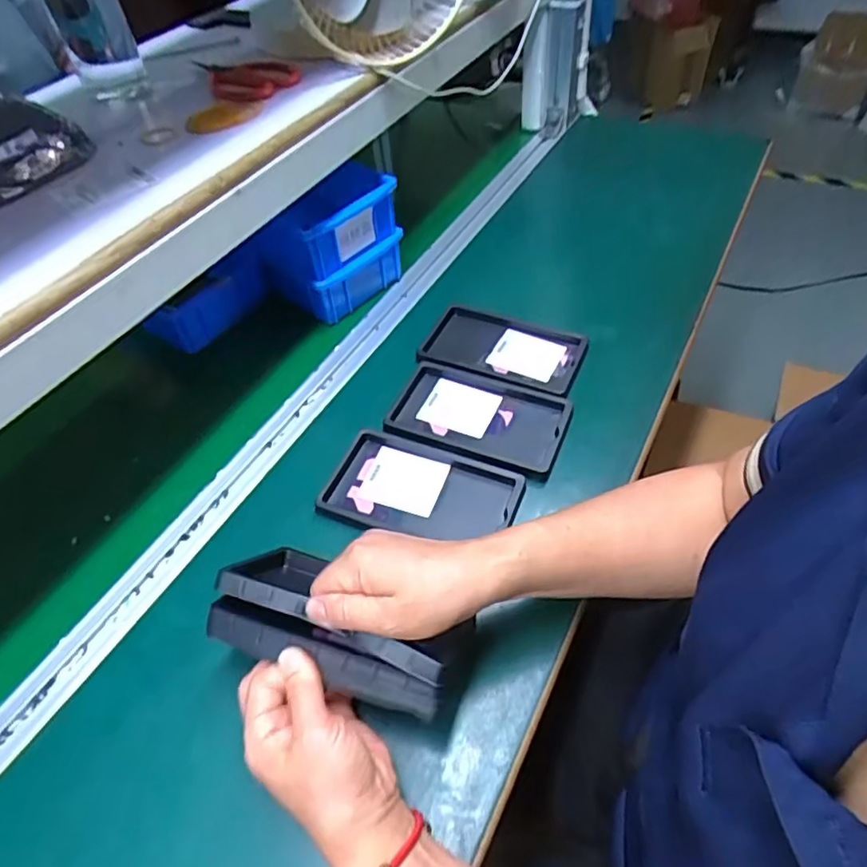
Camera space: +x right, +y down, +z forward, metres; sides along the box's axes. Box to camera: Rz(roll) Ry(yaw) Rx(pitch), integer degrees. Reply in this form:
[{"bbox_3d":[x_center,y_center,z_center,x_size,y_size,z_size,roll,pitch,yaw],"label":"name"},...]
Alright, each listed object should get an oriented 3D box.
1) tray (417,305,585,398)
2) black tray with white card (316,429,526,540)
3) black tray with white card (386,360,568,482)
[{"bbox_3d":[0.076,-0.092,0.617,0.156,0.020,0.103,16,53,19],"label":"tray"},{"bbox_3d":[-0.011,0.049,0.504,0.161,0.015,0.089,12,52,16],"label":"black tray with white card"},{"bbox_3d":[0.040,-0.015,0.557,0.167,0.017,0.102,16,53,19],"label":"black tray with white card"}]

